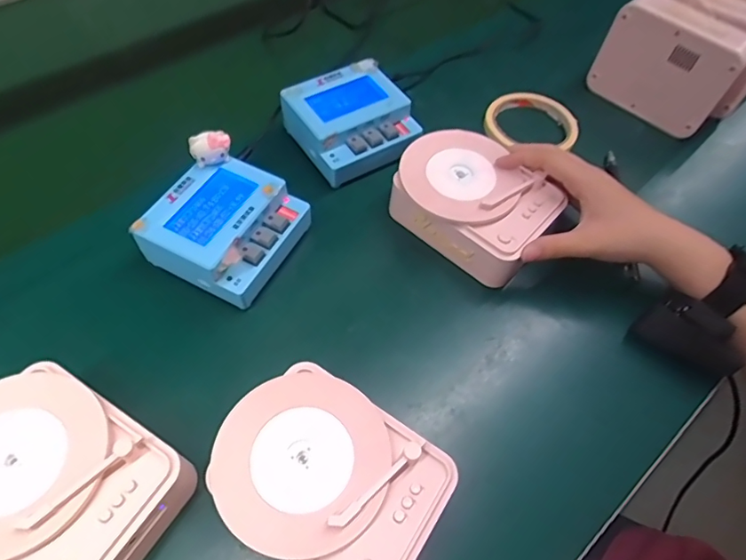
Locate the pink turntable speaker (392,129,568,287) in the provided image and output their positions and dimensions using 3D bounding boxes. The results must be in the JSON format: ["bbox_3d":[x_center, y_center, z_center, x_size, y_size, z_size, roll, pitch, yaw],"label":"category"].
[{"bbox_3d":[0.086,-0.068,0.427,0.128,0.047,0.093,37,63,20],"label":"pink turntable speaker"}]

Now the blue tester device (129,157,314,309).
[{"bbox_3d":[-0.116,-0.039,0.403,0.101,0.051,0.105,23,59,13],"label":"blue tester device"}]

